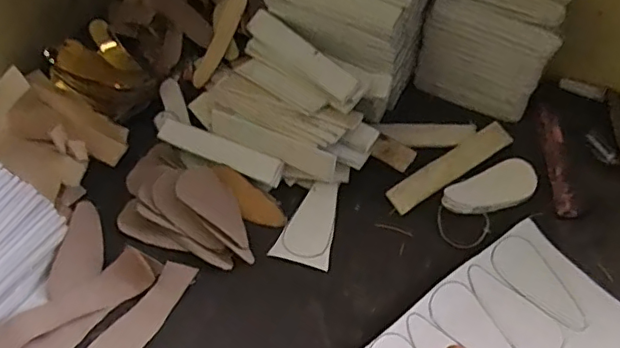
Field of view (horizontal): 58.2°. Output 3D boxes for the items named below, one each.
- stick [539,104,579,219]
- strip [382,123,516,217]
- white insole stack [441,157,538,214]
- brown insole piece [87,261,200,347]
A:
[{"bbox_3d":[0.187,-0.011,0.423,0.016,0.004,0.097,2,57,6],"label":"stick"},{"bbox_3d":[0.107,-0.007,0.419,0.110,0.004,0.023,-32,60,-16],"label":"strip"},{"bbox_3d":[0.131,0.011,0.401,0.072,0.006,0.034,-26,58,-13],"label":"white insole stack"},{"bbox_3d":[-0.111,0.093,0.367,0.028,0.011,0.084,30,64,22],"label":"brown insole piece"}]

